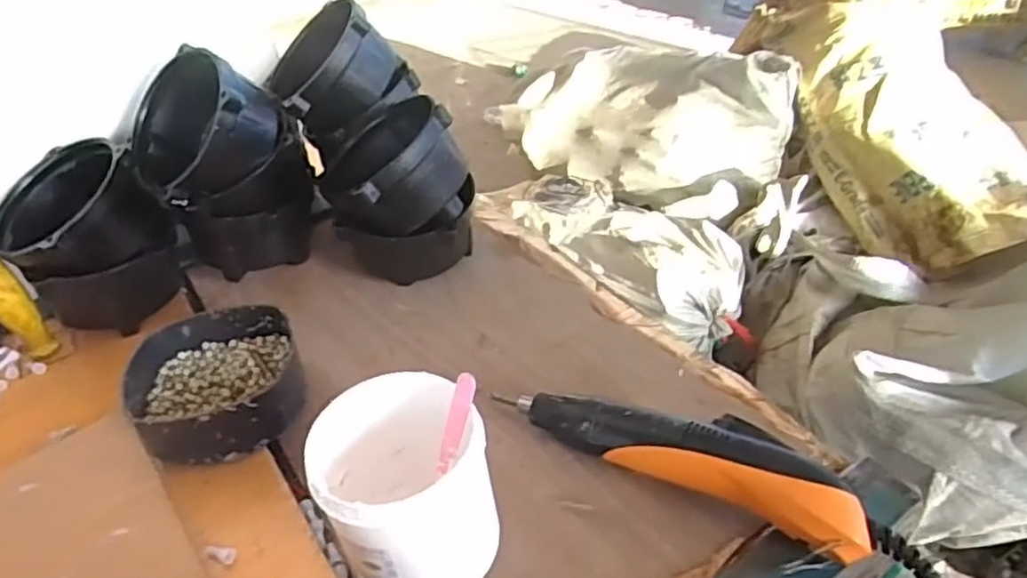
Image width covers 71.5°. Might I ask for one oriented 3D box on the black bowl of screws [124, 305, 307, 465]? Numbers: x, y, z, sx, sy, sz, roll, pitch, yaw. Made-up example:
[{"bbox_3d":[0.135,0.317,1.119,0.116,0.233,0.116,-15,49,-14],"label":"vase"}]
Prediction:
[{"bbox_3d":[-0.220,0.071,0.534,0.120,0.046,0.125,-3,36,3],"label":"black bowl of screws"}]

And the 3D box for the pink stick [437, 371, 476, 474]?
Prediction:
[{"bbox_3d":[-0.033,0.077,0.405,0.006,0.074,0.014,-1,29,-36],"label":"pink stick"}]

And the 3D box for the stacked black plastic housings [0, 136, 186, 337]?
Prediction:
[{"bbox_3d":[-0.382,-0.041,0.634,0.121,0.133,0.119,15,41,25],"label":"stacked black plastic housings"}]

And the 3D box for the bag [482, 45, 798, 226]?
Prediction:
[{"bbox_3d":[0.279,-0.414,1.660,0.694,0.248,0.262,22,44,32],"label":"bag"}]

